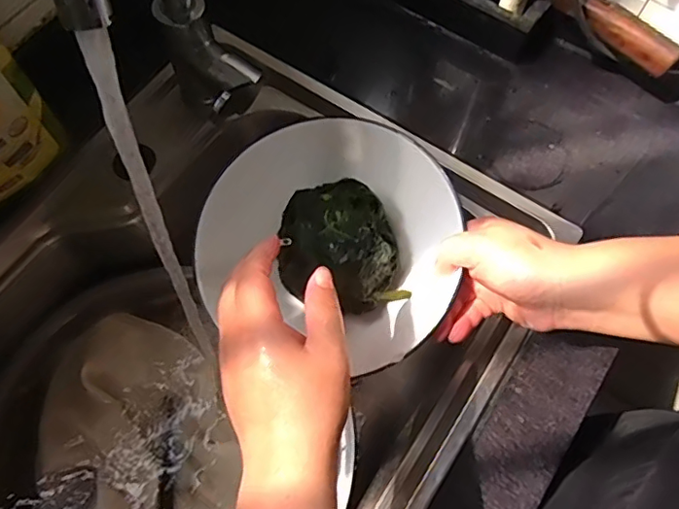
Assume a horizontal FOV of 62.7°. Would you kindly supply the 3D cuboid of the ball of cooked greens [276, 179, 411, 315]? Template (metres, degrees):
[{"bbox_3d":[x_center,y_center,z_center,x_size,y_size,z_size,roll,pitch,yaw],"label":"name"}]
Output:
[{"bbox_3d":[0.000,-0.005,0.408,0.092,0.064,0.084,0,68,-1],"label":"ball of cooked greens"}]

